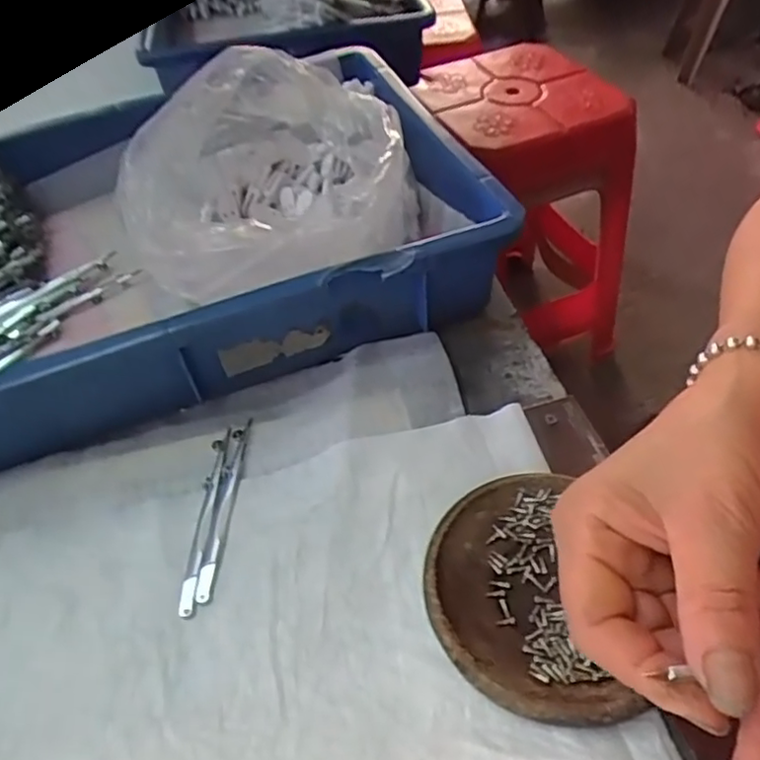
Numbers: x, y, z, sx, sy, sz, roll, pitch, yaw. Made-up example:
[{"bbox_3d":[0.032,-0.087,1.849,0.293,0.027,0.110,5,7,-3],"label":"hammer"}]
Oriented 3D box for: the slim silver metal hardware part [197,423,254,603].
[{"bbox_3d":[-0.084,0.066,0.346,0.010,0.004,0.108,-1,49,5],"label":"slim silver metal hardware part"}]

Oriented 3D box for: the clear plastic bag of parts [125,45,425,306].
[{"bbox_3d":[-0.066,-0.135,0.441,0.173,0.105,0.204,-5,49,1],"label":"clear plastic bag of parts"}]

